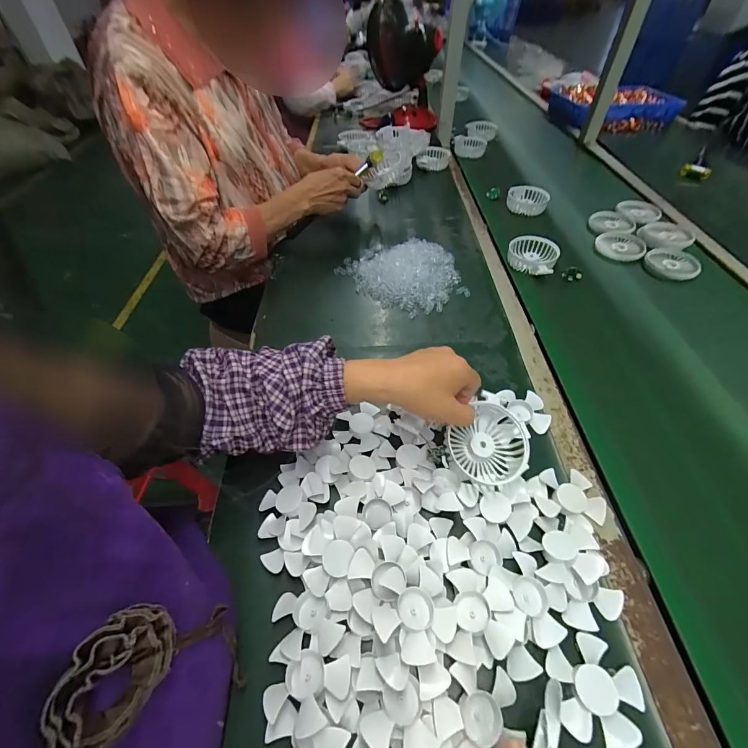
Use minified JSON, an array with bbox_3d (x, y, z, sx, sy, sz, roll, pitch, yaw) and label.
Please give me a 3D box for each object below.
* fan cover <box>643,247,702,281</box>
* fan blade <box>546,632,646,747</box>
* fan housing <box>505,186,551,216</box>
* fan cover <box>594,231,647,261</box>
[{"bbox_3d":[0.586,-0.216,0.716,0.091,0.021,0.091,-37,58,-27],"label":"fan cover"},{"bbox_3d":[0.183,0.258,0.298,0.068,0.009,0.071,0,49,0],"label":"fan blade"},{"bbox_3d":[0.365,-0.416,0.873,0.099,0.036,0.089,15,51,13],"label":"fan housing"},{"bbox_3d":[0.511,-0.268,0.757,0.091,0.014,0.095,17,52,15],"label":"fan cover"}]

